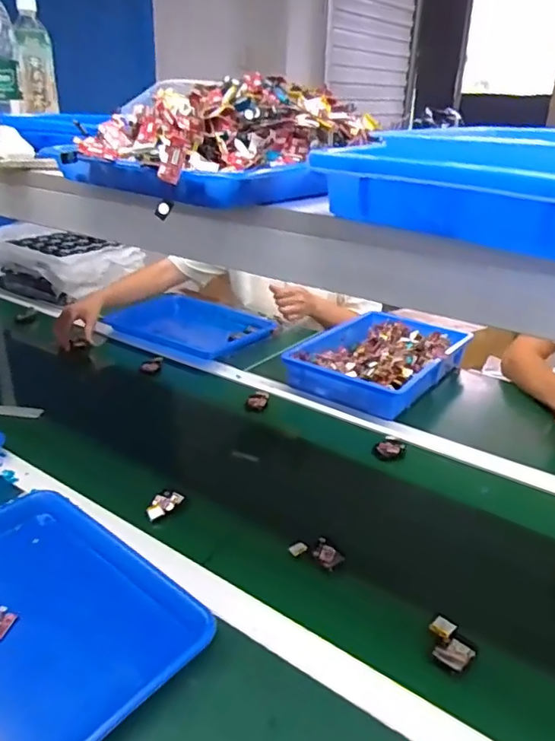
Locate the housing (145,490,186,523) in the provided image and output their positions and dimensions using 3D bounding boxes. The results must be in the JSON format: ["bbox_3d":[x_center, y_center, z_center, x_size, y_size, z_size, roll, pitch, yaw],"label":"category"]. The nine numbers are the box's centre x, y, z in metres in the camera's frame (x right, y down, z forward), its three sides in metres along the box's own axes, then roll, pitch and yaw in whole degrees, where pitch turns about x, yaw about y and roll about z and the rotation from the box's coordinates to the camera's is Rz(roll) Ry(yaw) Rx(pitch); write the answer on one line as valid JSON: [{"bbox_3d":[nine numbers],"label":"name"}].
[{"bbox_3d":[-0.153,0.178,0.754,0.034,0.010,0.061,14,29,25],"label":"housing"}]

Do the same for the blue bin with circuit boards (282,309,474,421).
[{"bbox_3d":[0.200,-0.030,1.102,0.261,0.054,0.342,17,30,30],"label":"blue bin with circuit boards"}]

